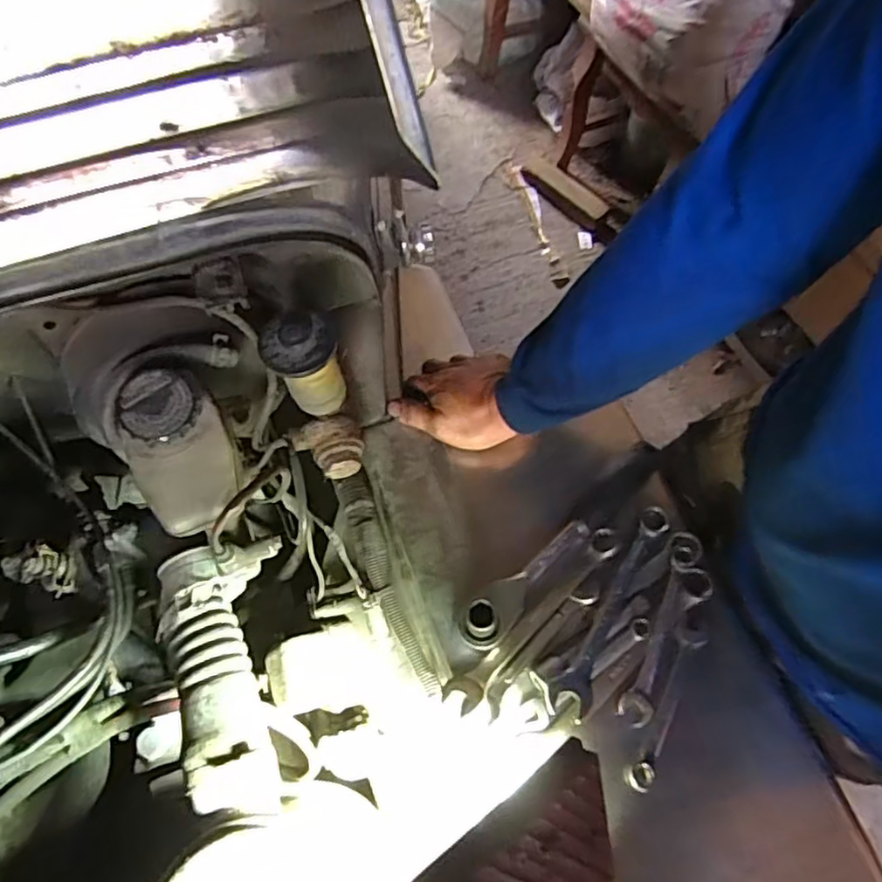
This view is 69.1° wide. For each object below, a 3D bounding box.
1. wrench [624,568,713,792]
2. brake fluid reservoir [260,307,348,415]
[{"bbox_3d":[0.186,0.188,0.518,0.026,0.018,0.180,22,66,7],"label":"wrench"},{"bbox_3d":[-0.112,-0.062,0.526,0.058,0.092,0.056,-26,70,-14],"label":"brake fluid reservoir"}]

